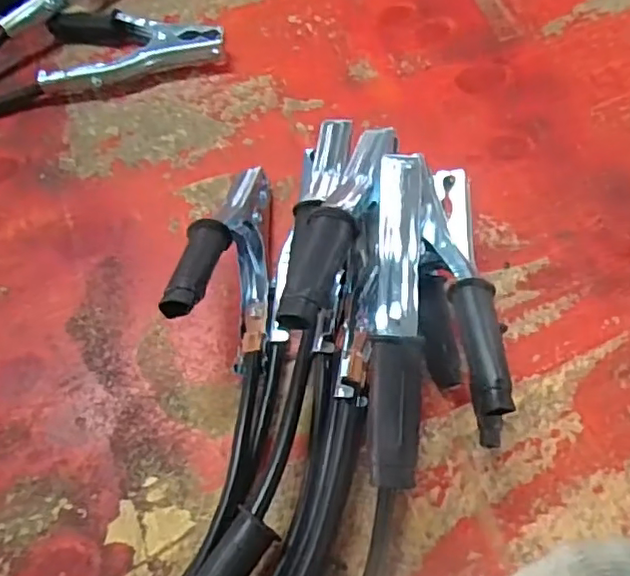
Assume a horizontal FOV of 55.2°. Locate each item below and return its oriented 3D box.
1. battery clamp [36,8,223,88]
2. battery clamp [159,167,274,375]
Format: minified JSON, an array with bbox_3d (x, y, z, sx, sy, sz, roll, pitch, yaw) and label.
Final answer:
[{"bbox_3d":[-0.144,-0.185,0.466,0.144,0.035,0.069,2,63,4],"label":"battery clamp"},{"bbox_3d":[-0.046,-0.028,0.344,0.037,0.084,0.132,2,63,4],"label":"battery clamp"}]

